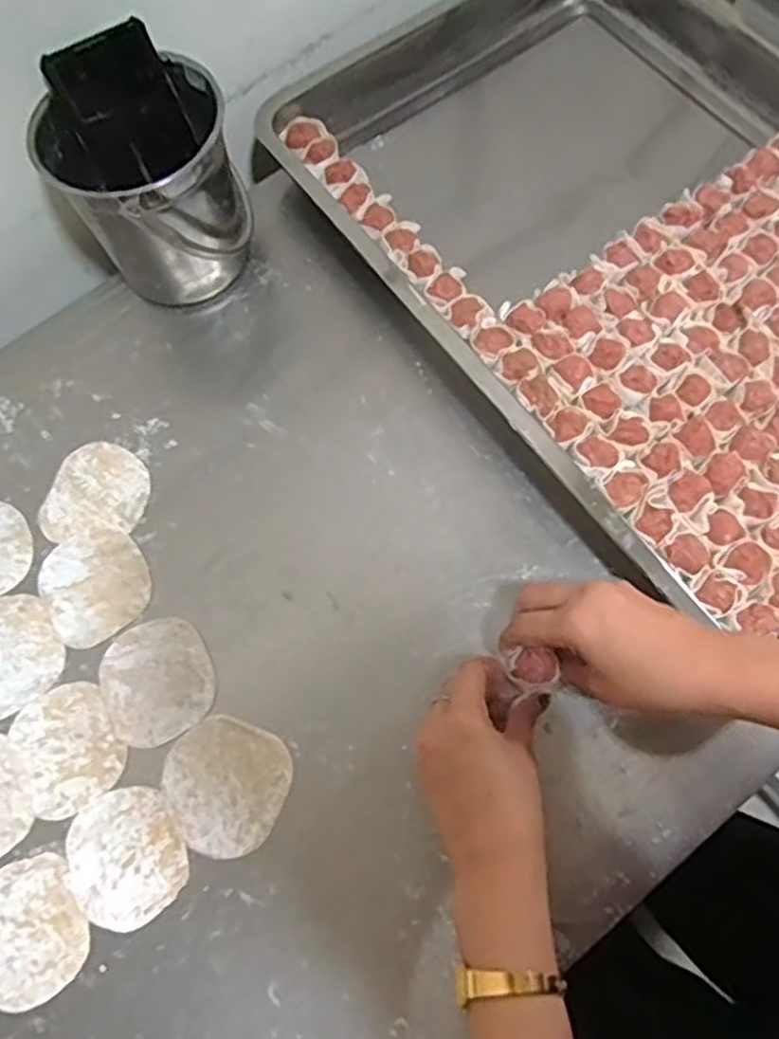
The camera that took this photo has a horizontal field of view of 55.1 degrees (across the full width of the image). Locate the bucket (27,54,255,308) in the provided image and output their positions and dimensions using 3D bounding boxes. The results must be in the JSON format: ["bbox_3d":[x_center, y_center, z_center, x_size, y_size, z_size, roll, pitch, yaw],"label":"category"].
[{"bbox_3d":[-0.177,-0.251,0.577,0.128,0.134,0.127,-1,69,2],"label":"bucket"}]

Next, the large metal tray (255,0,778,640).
[{"bbox_3d":[0.201,-0.227,0.589,0.407,0.059,0.621,-32,71,-10],"label":"large metal tray"}]

